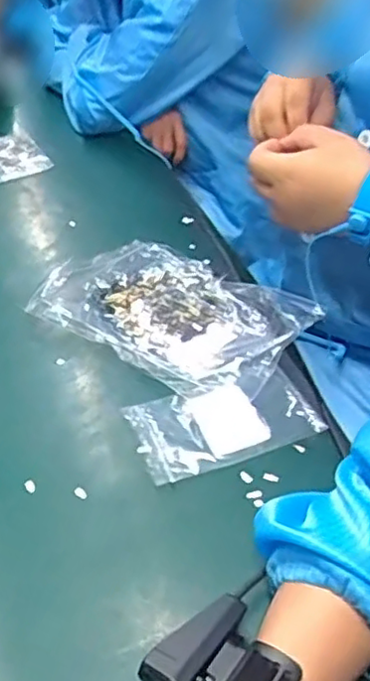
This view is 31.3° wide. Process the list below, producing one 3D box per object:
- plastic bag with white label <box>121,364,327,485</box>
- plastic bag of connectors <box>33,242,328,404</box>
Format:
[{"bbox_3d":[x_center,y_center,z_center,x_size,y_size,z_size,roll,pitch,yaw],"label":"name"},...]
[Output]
[{"bbox_3d":[0.032,0.068,0.551,0.145,0.015,0.089,-16,39,-10],"label":"plastic bag with white label"},{"bbox_3d":[-0.015,-0.039,0.663,0.267,0.023,0.170,22,47,33],"label":"plastic bag of connectors"}]

